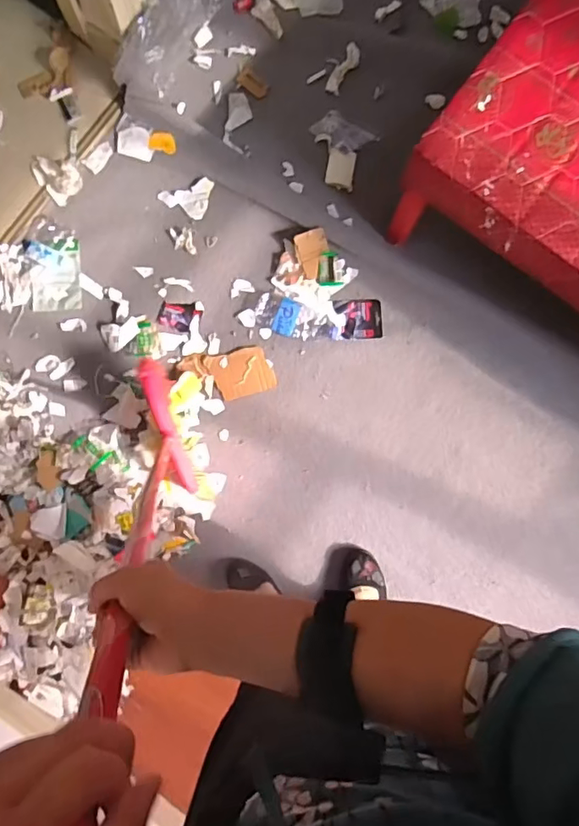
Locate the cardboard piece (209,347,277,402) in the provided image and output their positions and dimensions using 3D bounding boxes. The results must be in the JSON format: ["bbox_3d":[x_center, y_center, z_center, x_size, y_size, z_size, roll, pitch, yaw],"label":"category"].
[{"bbox_3d":[-0.113,-0.097,1.258,0.141,0.008,0.110,-16,87,-5],"label":"cardboard piece"}]

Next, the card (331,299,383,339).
[{"bbox_3d":[0.173,-0.234,1.289,0.115,0.012,0.103,-5,86,-4],"label":"card"}]

